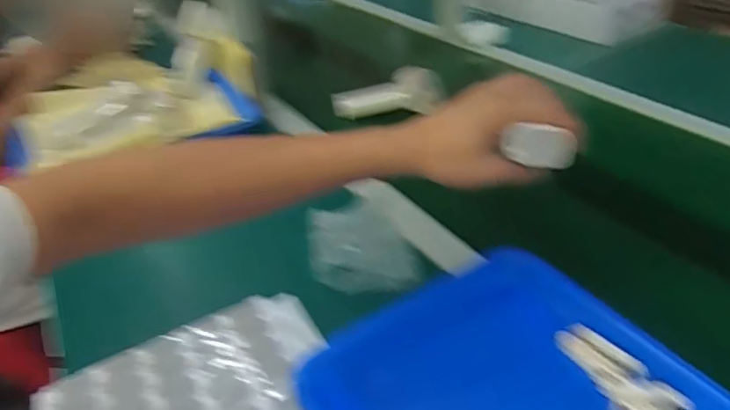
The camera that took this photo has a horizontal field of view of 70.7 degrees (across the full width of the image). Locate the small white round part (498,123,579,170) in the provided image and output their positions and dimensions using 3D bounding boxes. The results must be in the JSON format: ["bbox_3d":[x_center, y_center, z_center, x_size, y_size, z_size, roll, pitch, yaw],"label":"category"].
[{"bbox_3d":[0.128,-0.041,0.374,0.050,0.031,0.007,1,37,9],"label":"small white round part"}]

